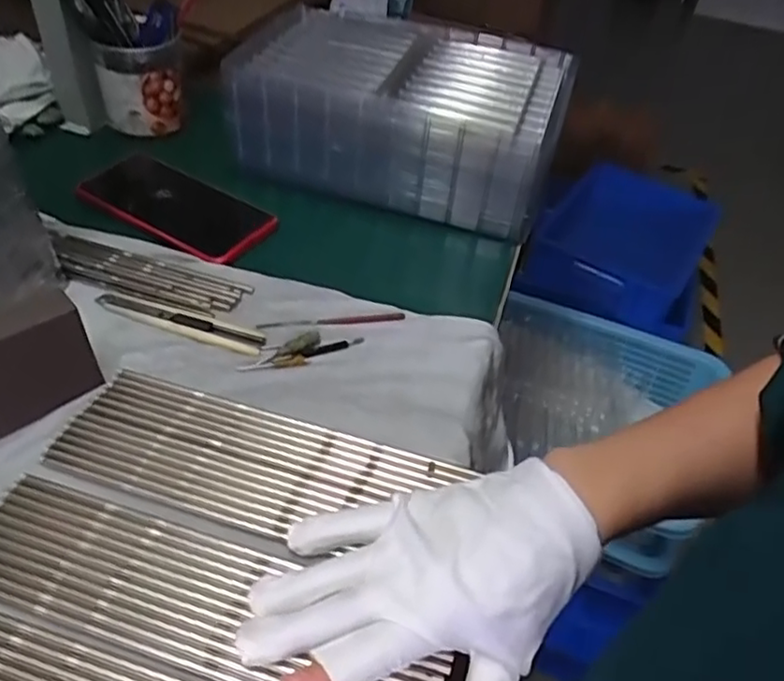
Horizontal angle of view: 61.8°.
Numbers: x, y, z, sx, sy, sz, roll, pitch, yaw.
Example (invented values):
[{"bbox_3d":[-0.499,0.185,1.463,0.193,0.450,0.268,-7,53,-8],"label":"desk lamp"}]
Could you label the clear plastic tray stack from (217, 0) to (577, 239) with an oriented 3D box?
[{"bbox_3d":[0.009,-0.208,0.608,0.278,0.108,0.171,16,46,9],"label":"clear plastic tray stack"}]

